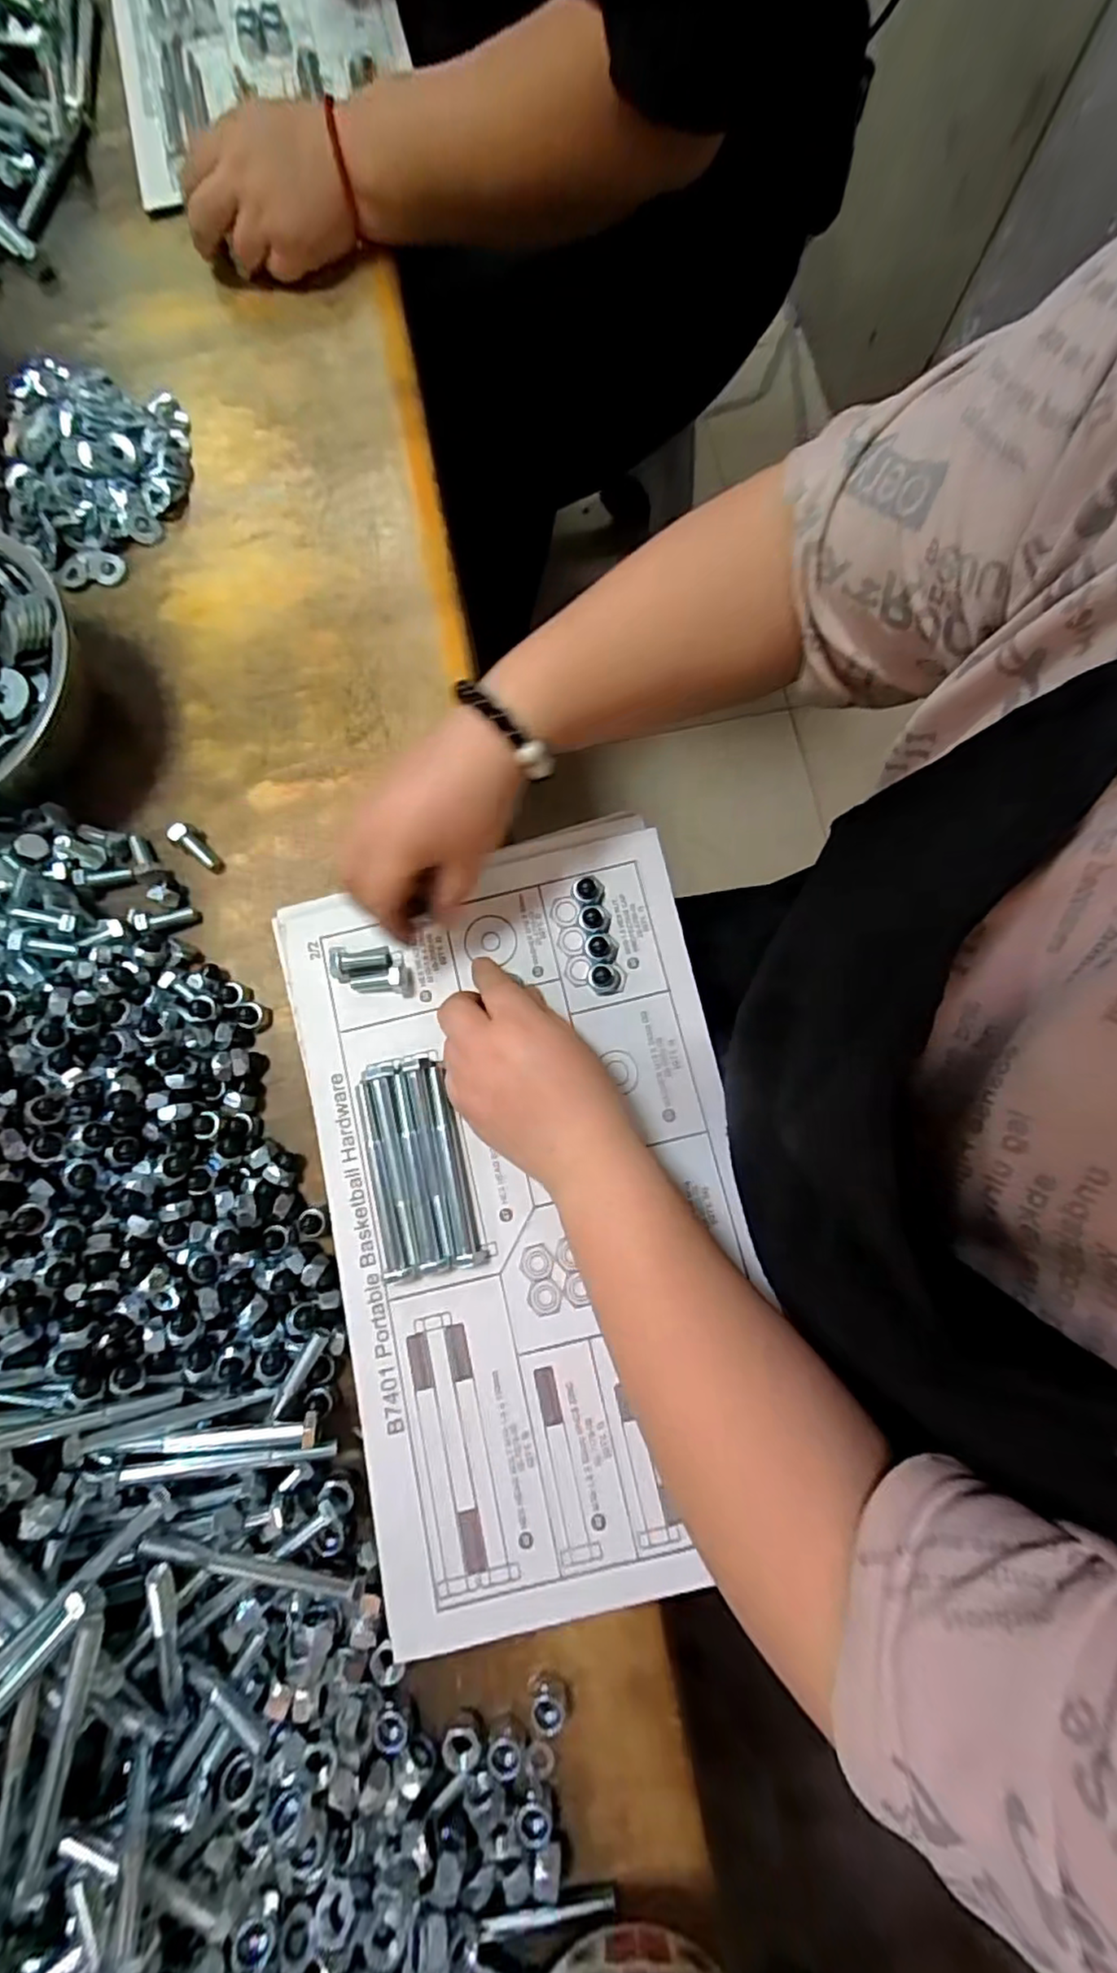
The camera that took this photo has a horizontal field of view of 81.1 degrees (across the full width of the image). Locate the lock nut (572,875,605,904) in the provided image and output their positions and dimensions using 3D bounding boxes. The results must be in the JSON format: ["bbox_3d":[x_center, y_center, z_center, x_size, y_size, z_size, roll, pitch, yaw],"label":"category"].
[{"bbox_3d":[0.017,-0.056,0.370,0.017,0.014,0.019,19,81,5],"label":"lock nut"}]

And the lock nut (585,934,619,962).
[{"bbox_3d":[0.025,-0.022,0.366,0.018,0.015,0.015,4,80,2],"label":"lock nut"}]

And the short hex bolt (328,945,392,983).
[{"bbox_3d":[-0.113,-0.014,0.370,0.033,0.014,0.020,1,80,1],"label":"short hex bolt"}]

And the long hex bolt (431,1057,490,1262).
[{"bbox_3d":[-0.055,0.094,0.352,0.013,0.012,0.108,-10,80,-1],"label":"long hex bolt"}]

